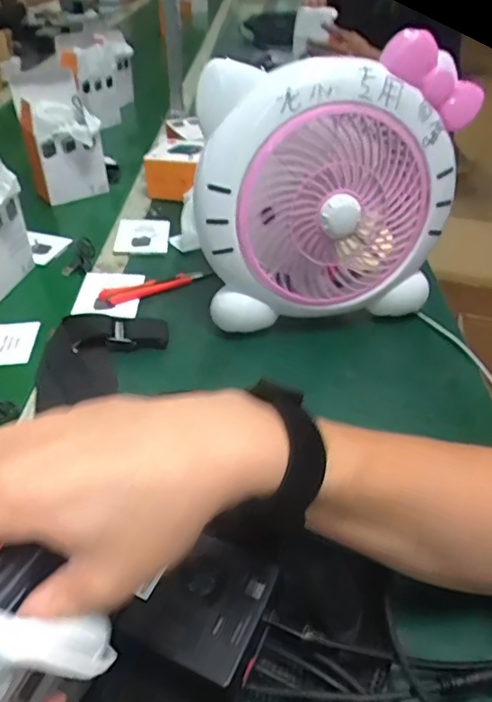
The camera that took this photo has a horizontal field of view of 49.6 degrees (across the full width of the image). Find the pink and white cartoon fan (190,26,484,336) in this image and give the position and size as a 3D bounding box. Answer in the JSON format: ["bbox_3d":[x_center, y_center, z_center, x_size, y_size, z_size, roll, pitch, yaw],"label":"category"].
[{"bbox_3d":[0.088,-0.148,0.527,0.268,0.257,0.100,-16,43,-16],"label":"pink and white cartoon fan"}]

